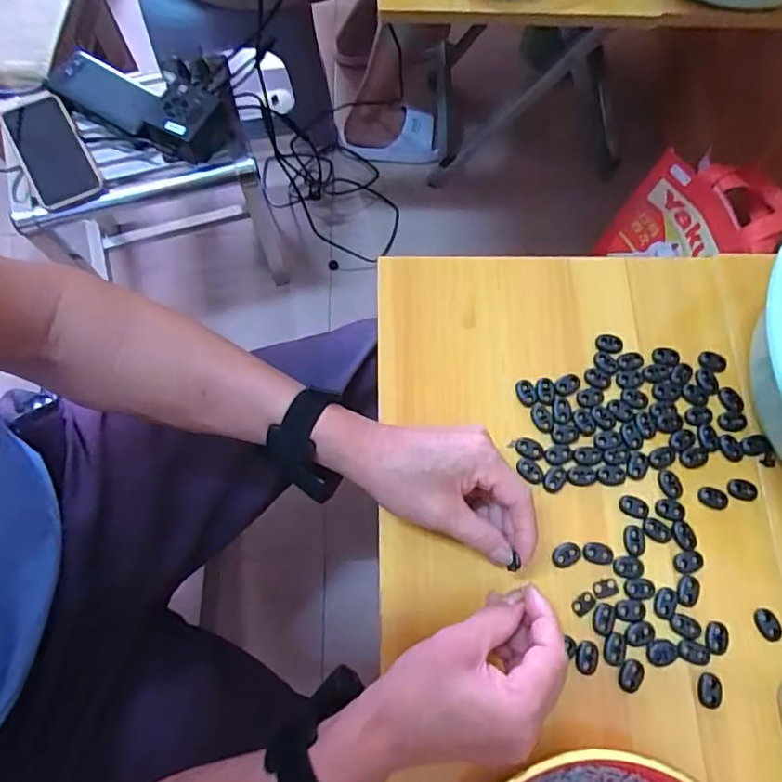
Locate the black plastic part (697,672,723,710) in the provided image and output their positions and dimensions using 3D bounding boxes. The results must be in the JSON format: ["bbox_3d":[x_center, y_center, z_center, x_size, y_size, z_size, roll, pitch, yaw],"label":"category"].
[{"bbox_3d":[0.226,0.212,0.381,0.014,0.004,0.022,6,73,1],"label":"black plastic part"}]

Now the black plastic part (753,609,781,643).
[{"bbox_3d":[0.276,0.171,0.393,0.016,0.005,0.023,-27,75,-9],"label":"black plastic part"}]

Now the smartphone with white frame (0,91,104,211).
[{"bbox_3d":[-0.414,-0.293,0.657,0.075,0.017,0.139,-27,92,-22],"label":"smartphone with white frame"}]

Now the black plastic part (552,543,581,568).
[{"bbox_3d":[0.132,0.124,0.406,0.023,0.004,0.016,-24,75,-8],"label":"black plastic part"}]

